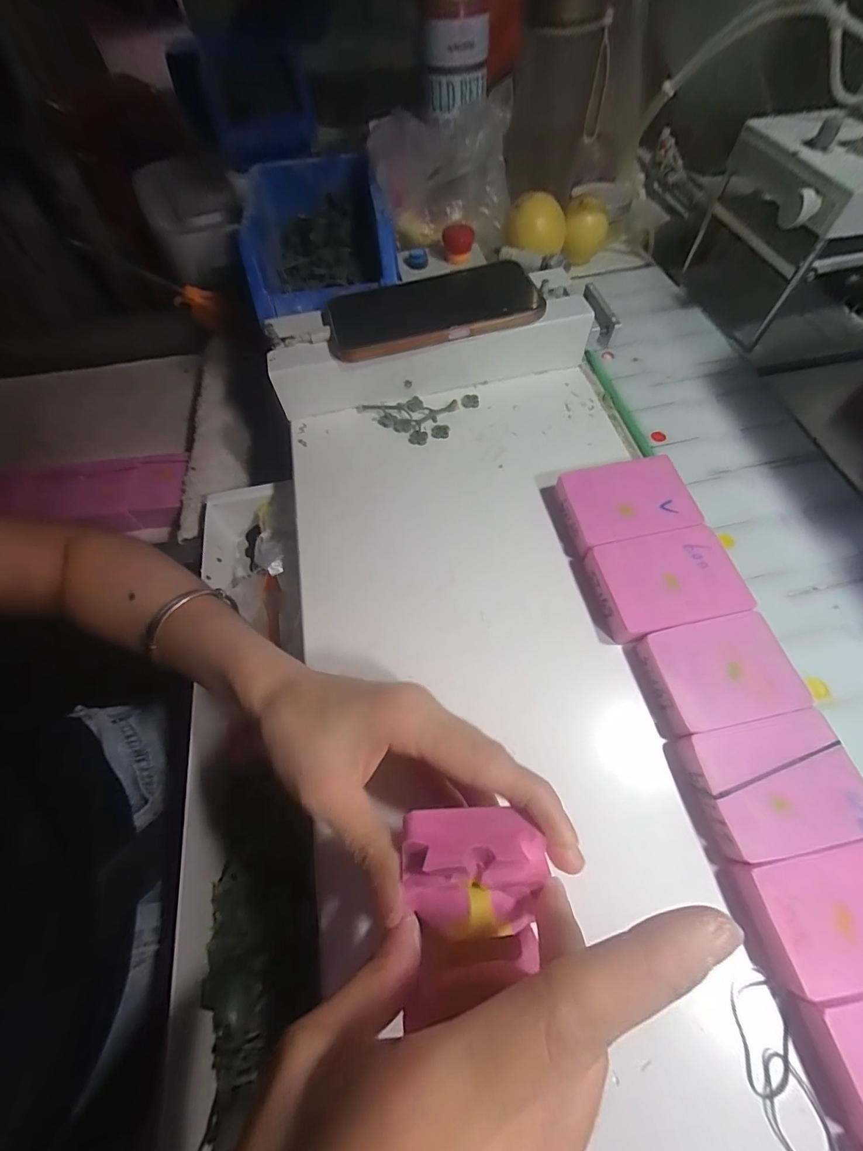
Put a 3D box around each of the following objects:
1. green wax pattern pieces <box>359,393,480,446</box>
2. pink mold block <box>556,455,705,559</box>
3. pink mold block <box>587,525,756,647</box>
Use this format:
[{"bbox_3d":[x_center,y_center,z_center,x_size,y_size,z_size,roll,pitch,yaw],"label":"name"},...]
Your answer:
[{"bbox_3d":[-0.007,-0.128,0.337,0.095,0.006,0.049,-12,66,-3],"label":"green wax pattern pieces"},{"bbox_3d":[0.128,-0.047,0.274,0.076,0.019,0.057,-10,62,-3],"label":"pink mold block"},{"bbox_3d":[0.140,0.004,0.249,0.078,0.016,0.057,-12,62,-4],"label":"pink mold block"}]

